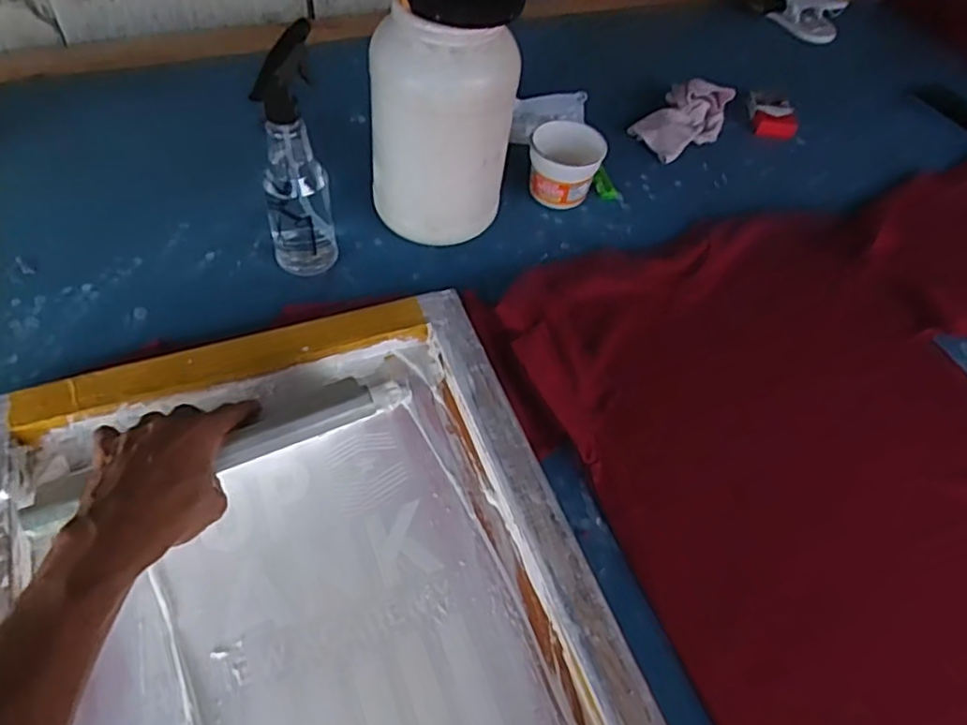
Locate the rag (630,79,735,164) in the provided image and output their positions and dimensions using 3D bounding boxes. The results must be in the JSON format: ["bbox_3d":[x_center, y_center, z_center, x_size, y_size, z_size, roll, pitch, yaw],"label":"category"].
[{"bbox_3d":[0.292,-0.356,0.960,0.098,0.042,0.167,33,59,17],"label":"rag"}]

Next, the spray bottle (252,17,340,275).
[{"bbox_3d":[-0.193,-0.201,0.667,0.071,0.234,0.067,-11,57,-13],"label":"spray bottle"}]

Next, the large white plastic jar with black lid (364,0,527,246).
[{"bbox_3d":[-0.045,-0.266,0.712,0.145,0.270,0.136,3,55,-4],"label":"large white plastic jar with black lid"}]

